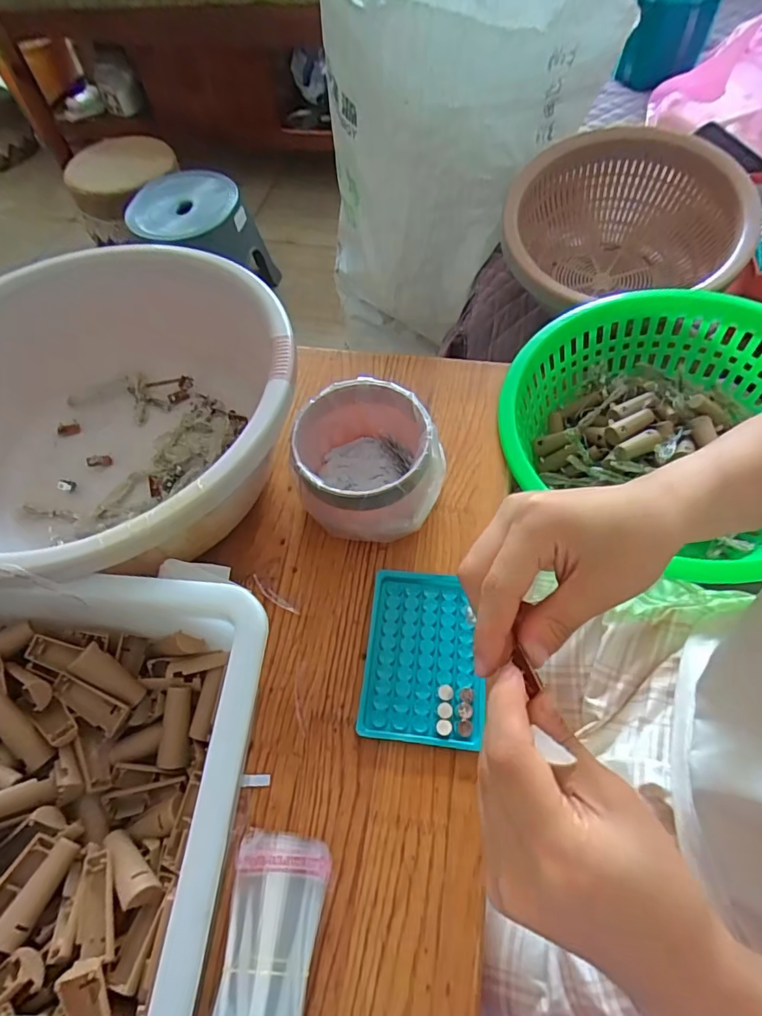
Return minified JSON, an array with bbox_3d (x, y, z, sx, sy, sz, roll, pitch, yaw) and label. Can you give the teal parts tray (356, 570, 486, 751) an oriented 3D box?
[{"bbox_3d":[0.034,0.116,0.413,0.091,0.013,0.130,5,60,6],"label":"teal parts tray"}]

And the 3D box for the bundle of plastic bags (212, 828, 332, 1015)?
[{"bbox_3d":[-0.070,0.269,0.326,0.059,0.020,0.106,6,60,7],"label":"bundle of plastic bags"}]

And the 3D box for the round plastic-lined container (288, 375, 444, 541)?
[{"bbox_3d":[-0.014,-0.038,0.457,0.111,0.088,0.119,-1,59,2],"label":"round plastic-lined container"}]

